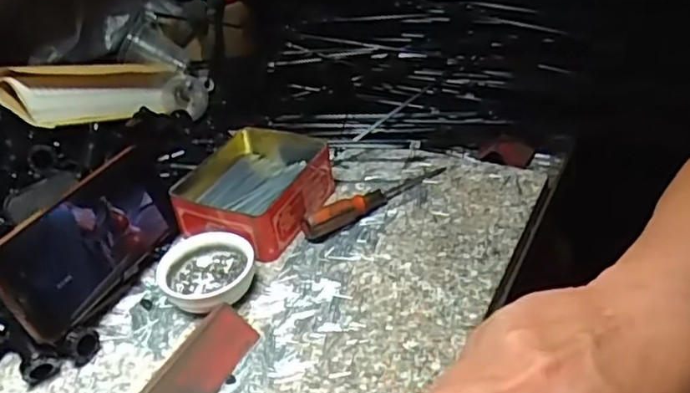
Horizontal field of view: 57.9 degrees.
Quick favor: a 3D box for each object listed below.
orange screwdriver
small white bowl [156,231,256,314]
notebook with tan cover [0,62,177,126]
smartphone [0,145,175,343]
[{"bbox_3d":[0.030,-0.002,0.541,0.151,0.023,0.015,-28,41,-25],"label":"orange screwdriver"},{"bbox_3d":[-0.106,0.059,0.479,0.077,0.026,0.067,10,40,23],"label":"small white bowl"},{"bbox_3d":[-0.259,-0.115,0.665,0.052,0.054,0.218,12,18,22],"label":"notebook with tan cover"},{"bbox_3d":[-0.190,0.030,0.477,0.010,0.080,0.165,-13,24,33],"label":"smartphone"}]

